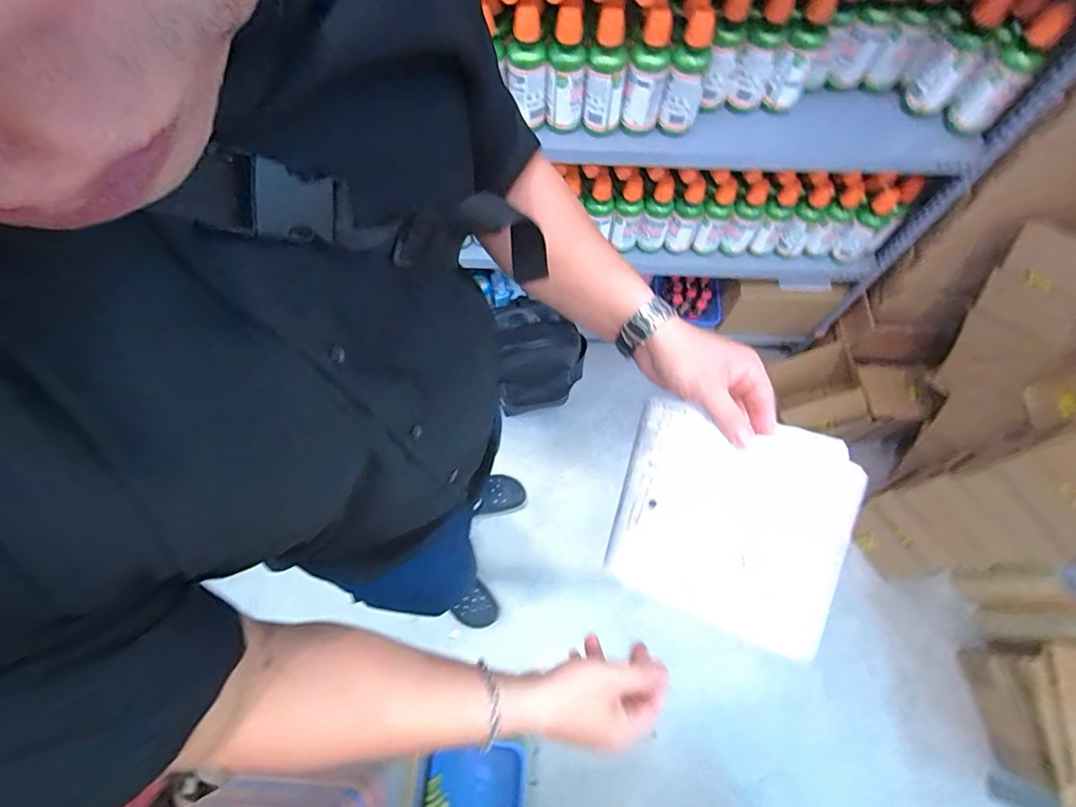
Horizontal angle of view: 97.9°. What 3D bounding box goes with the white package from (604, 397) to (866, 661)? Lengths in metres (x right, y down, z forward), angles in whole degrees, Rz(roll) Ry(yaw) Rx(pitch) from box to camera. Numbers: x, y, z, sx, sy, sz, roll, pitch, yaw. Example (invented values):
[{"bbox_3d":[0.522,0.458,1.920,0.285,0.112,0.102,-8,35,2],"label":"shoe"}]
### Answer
[{"bbox_3d":[0.151,0.091,0.379,0.168,0.028,0.160,15,83,24],"label":"white package"}]

